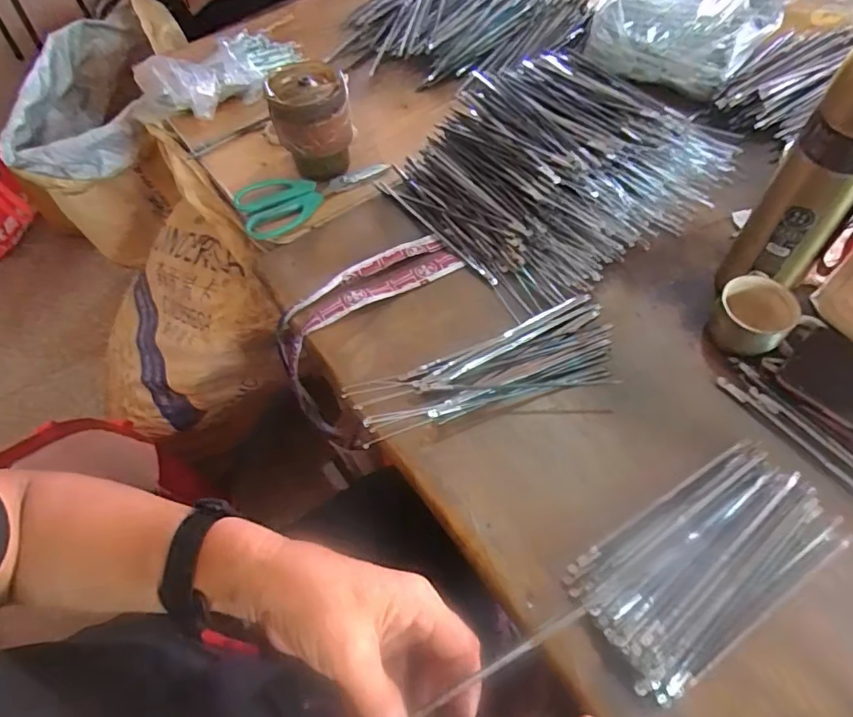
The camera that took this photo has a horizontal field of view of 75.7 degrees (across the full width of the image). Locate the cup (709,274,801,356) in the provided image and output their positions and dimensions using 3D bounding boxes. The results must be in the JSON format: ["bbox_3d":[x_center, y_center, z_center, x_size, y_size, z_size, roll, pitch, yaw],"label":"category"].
[{"bbox_3d":[0.292,-0.035,0.495,0.061,0.044,0.064,-2,59,3],"label":"cup"}]

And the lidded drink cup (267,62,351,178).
[{"bbox_3d":[-0.130,-0.270,0.645,0.087,0.112,0.074,-16,59,-6],"label":"lidded drink cup"}]

